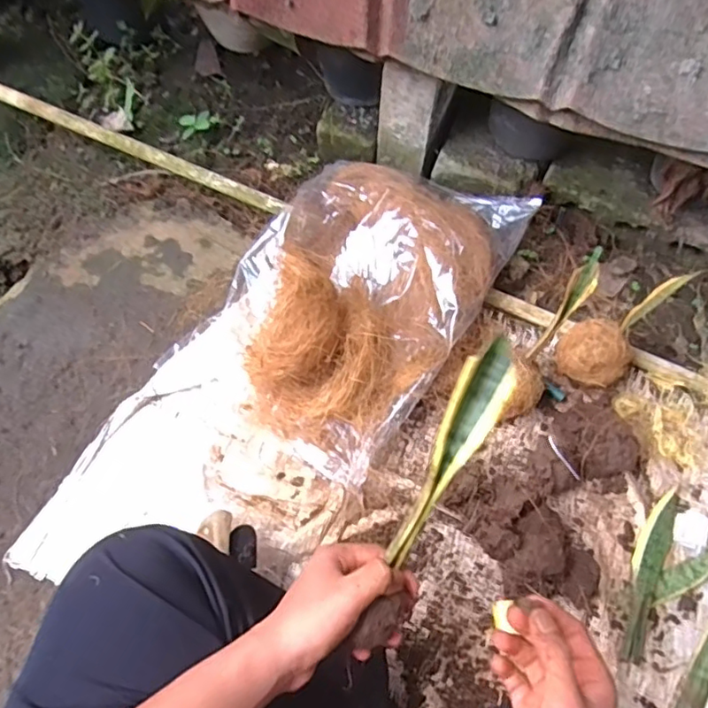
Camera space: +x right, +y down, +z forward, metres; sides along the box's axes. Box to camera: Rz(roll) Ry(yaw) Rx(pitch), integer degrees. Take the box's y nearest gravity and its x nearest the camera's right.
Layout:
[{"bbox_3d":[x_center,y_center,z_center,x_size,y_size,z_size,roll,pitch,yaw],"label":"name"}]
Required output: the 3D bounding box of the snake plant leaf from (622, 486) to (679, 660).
[{"bbox_3d":[0.325,0.235,0.646,0.033,0.009,0.197,25,65,12],"label":"snake plant leaf"}]

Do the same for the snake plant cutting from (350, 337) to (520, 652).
[{"bbox_3d":[0.061,0.102,0.429,0.036,0.033,0.237,24,93,12],"label":"snake plant cutting"}]

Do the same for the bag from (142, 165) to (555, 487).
[{"bbox_3d":[0.005,-0.104,0.747,0.297,0.146,0.450,30,66,15],"label":"bag"}]

